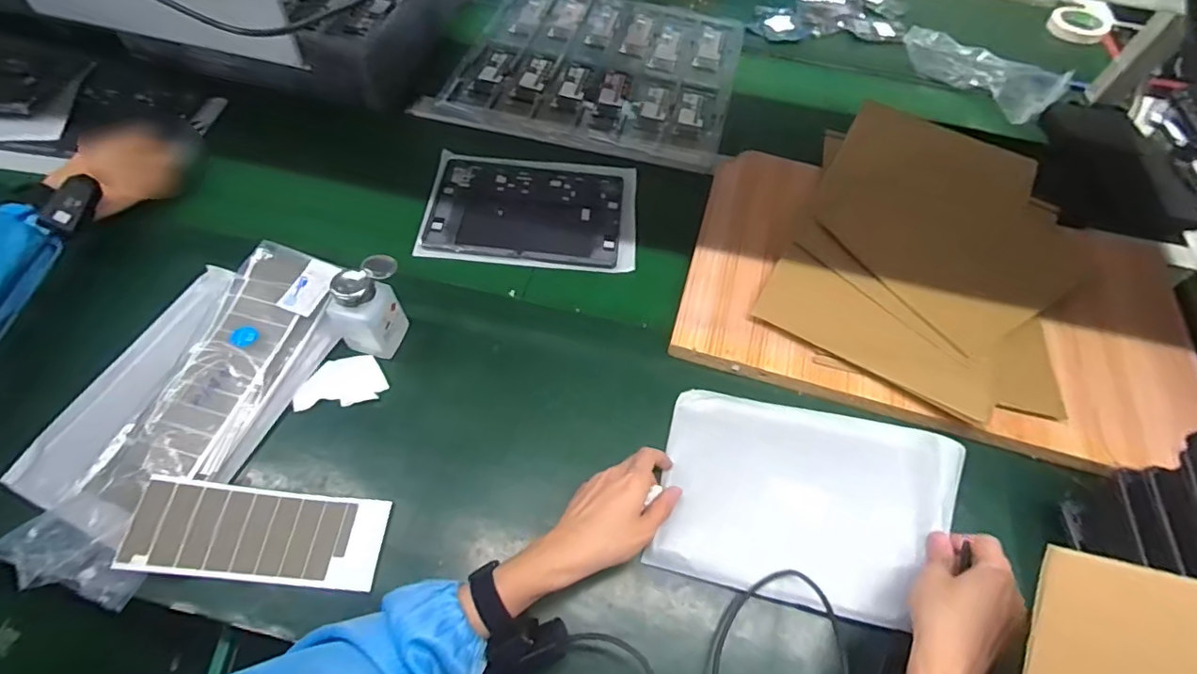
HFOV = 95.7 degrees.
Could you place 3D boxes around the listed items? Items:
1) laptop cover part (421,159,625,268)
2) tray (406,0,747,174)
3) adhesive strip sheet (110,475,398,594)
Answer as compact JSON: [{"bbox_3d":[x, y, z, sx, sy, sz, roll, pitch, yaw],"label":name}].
[{"bbox_3d":[-0.097,-0.175,0.748,0.253,0.011,0.170,5,59,-1],"label":"laptop cover part"},{"bbox_3d":[0.008,-0.472,0.932,0.449,0.017,0.447,15,60,5],"label":"tray"},{"bbox_3d":[-0.314,0.183,0.507,0.216,0.032,0.083,5,59,-1],"label":"adhesive strip sheet"}]

